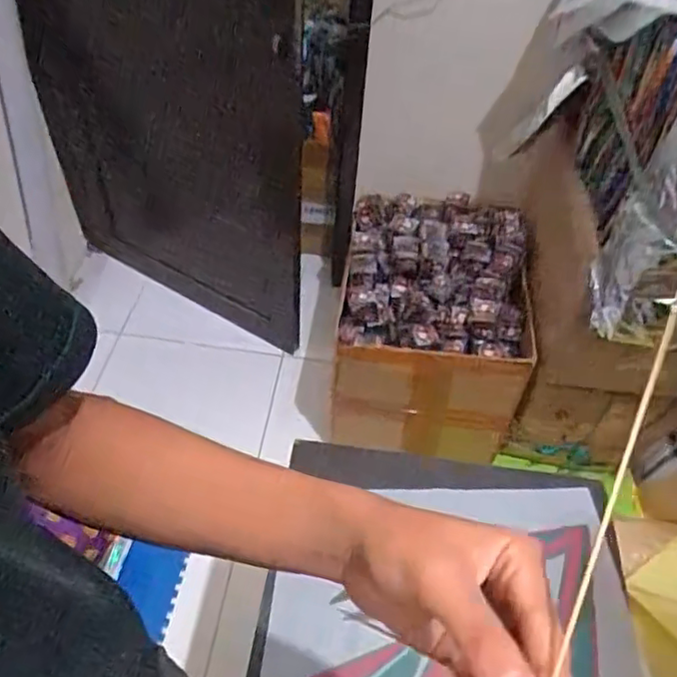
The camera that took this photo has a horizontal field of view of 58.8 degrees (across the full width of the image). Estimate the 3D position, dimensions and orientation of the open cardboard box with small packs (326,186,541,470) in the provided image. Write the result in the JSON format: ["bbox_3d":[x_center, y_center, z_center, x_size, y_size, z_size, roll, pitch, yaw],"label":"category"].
[{"bbox_3d":[0.230,-0.066,1.538,0.433,0.333,0.559,6,49,1],"label":"open cardboard box with small packs"}]

